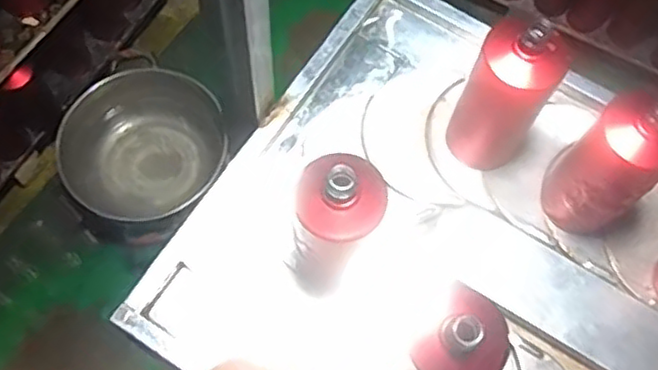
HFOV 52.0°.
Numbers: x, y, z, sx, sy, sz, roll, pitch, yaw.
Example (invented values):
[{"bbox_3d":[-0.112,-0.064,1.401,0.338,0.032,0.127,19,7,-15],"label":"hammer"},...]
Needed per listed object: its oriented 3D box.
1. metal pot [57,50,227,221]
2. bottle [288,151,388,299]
[{"bbox_3d":[-0.400,-0.076,1.435,0.280,0.169,0.324,36,70,12],"label":"metal pot"},{"bbox_3d":[0.004,0.045,0.657,0.080,0.244,0.070,2,67,-2],"label":"bottle"}]

